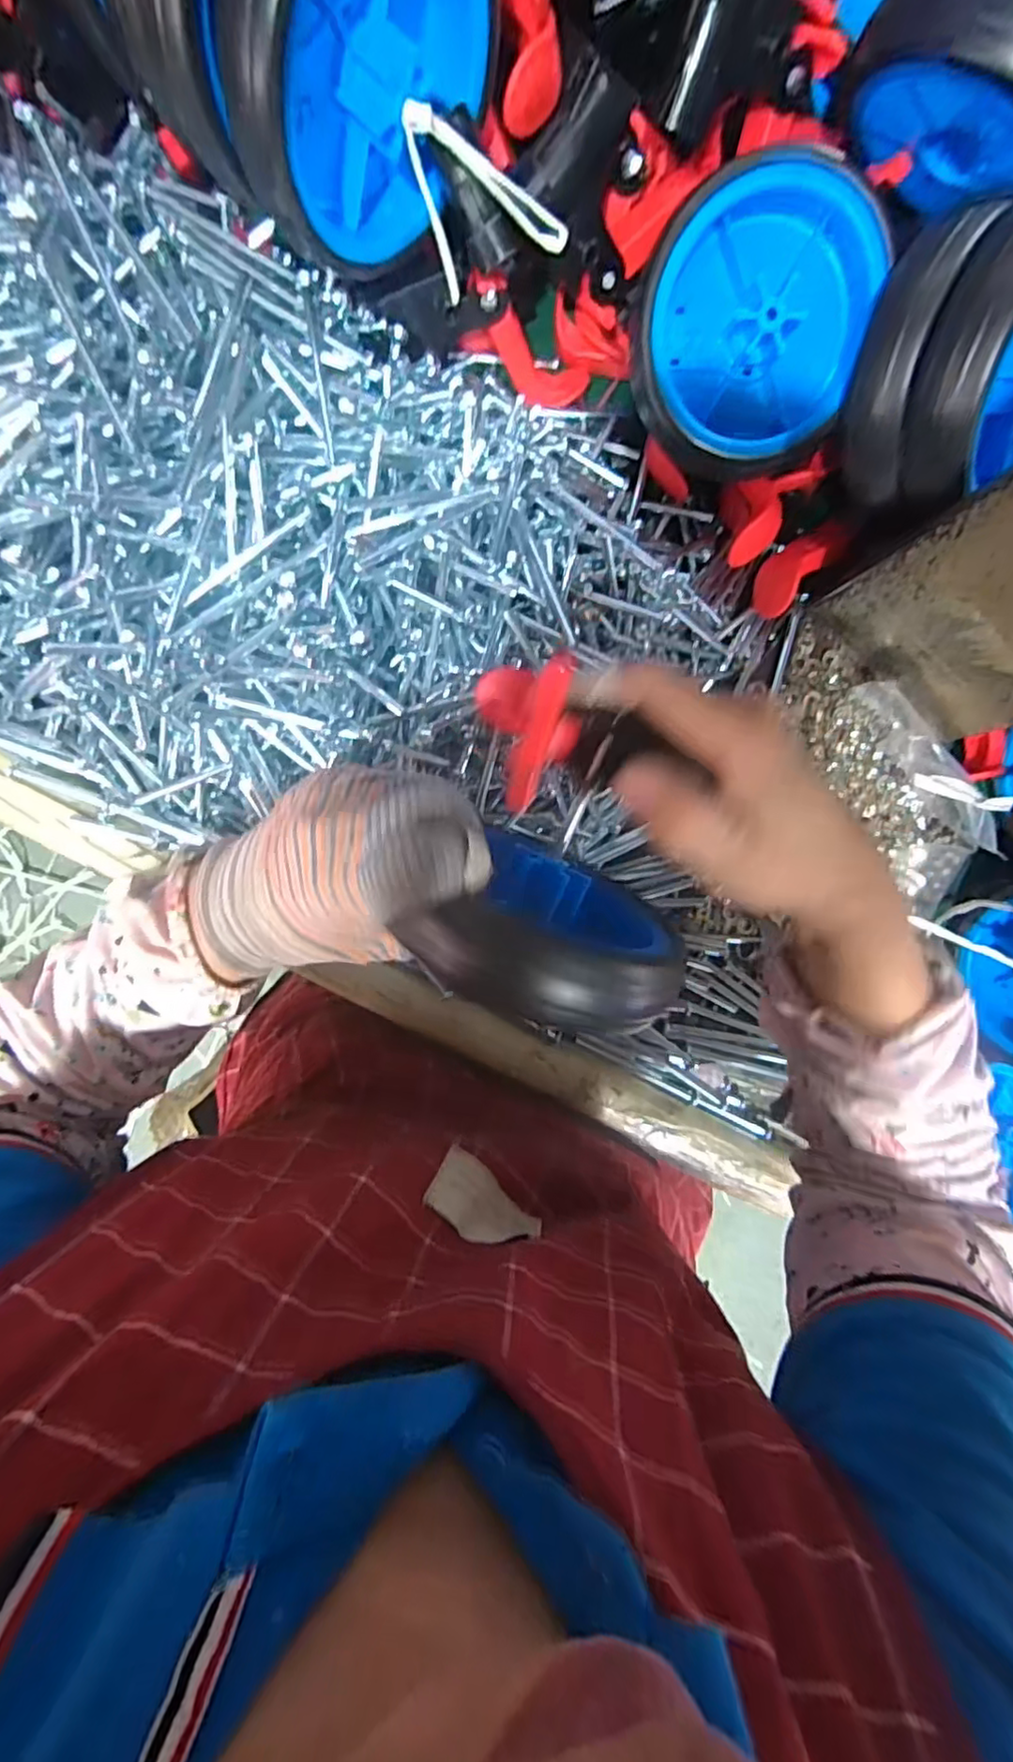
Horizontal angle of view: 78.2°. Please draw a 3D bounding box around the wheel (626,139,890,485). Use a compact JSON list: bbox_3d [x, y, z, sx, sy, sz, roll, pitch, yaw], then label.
[{"bbox_3d":[0.133,-0.294,0.333,0.124,0.039,0.127,-2,127,-3],"label":"wheel"}]

